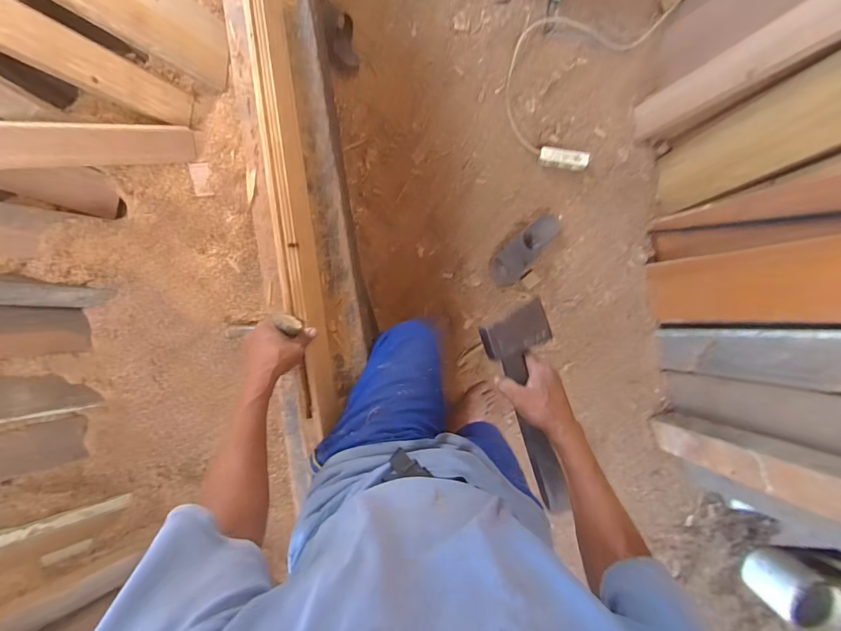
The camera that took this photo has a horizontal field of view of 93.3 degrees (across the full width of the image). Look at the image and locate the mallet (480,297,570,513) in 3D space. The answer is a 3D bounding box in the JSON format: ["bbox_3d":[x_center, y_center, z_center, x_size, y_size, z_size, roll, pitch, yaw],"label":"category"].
[{"bbox_3d":[0.164,0.146,0.614,0.106,0.055,0.321,-8,94,6],"label":"mallet"}]

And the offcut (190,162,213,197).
[{"bbox_3d":[-0.573,-0.357,1.042,0.045,0.010,0.085,-12,96,-21],"label":"offcut"}]

